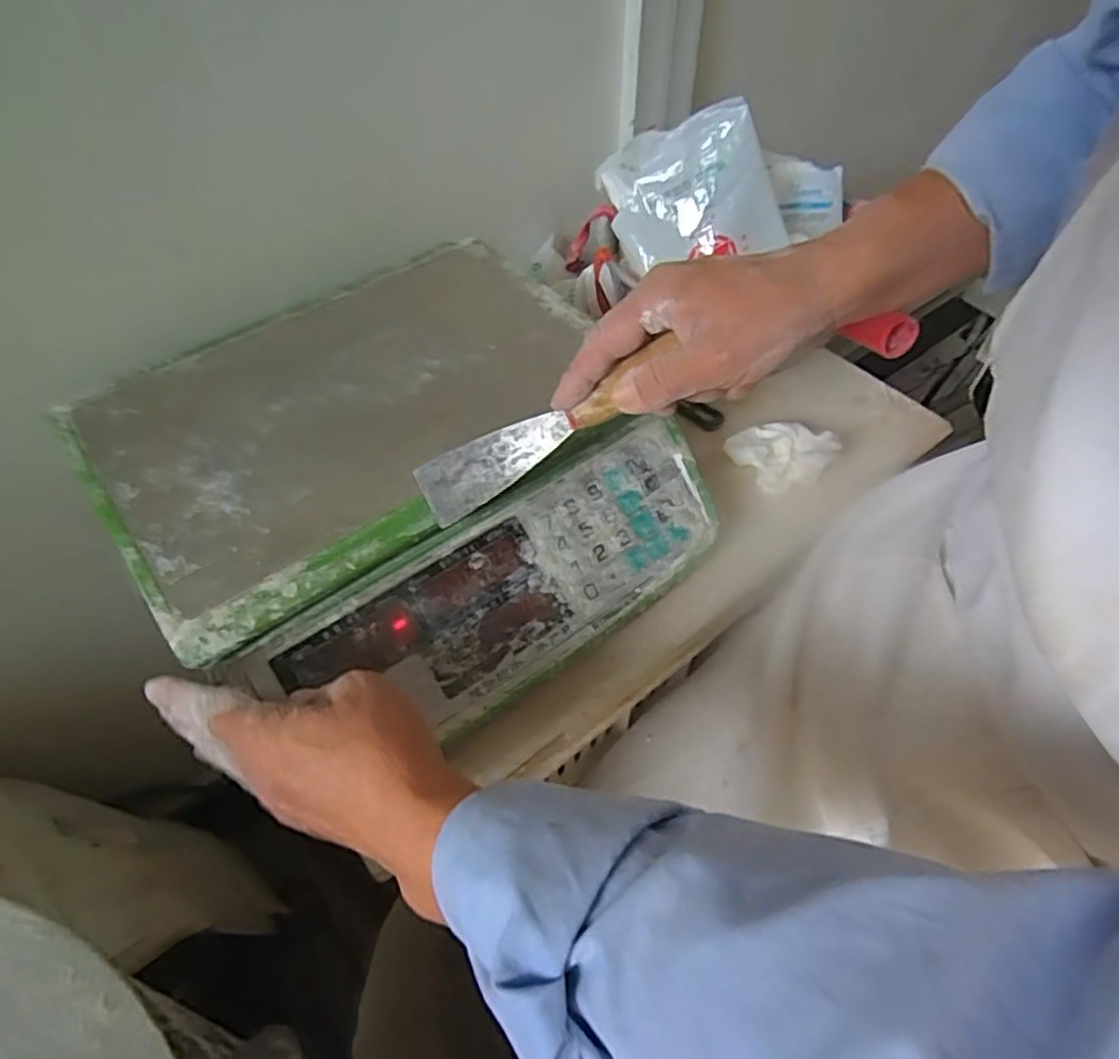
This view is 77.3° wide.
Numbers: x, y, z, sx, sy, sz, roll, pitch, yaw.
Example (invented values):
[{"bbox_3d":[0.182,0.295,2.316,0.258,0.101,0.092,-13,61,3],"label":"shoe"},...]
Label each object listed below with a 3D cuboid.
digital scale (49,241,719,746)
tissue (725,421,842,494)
[{"bbox_3d":[-0.099,-0.035,0.456,0.313,0.093,0.299,-32,56,-22],"label":"digital scale"},{"bbox_3d":[0.171,-0.061,0.537,0.060,0.029,0.066,-25,53,-18],"label":"tissue"}]

